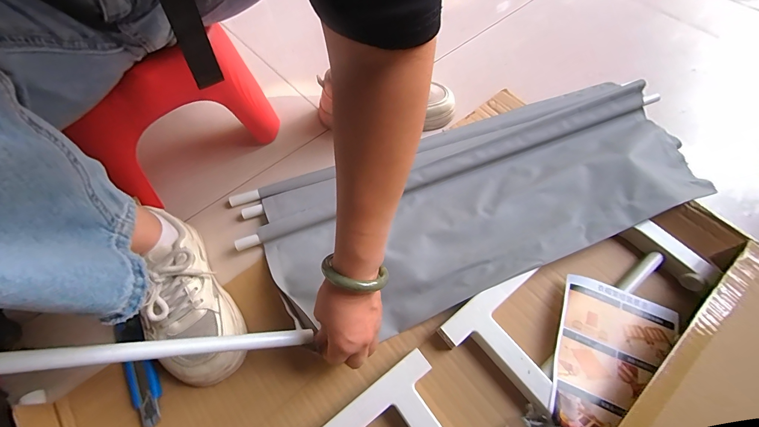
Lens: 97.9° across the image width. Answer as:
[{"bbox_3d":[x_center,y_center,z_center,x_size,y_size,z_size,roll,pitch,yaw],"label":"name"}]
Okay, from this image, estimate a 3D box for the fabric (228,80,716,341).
[{"bbox_3d":[0.156,-0.030,0.508,0.697,0.040,0.273,-18,62,-7],"label":"fabric"}]

